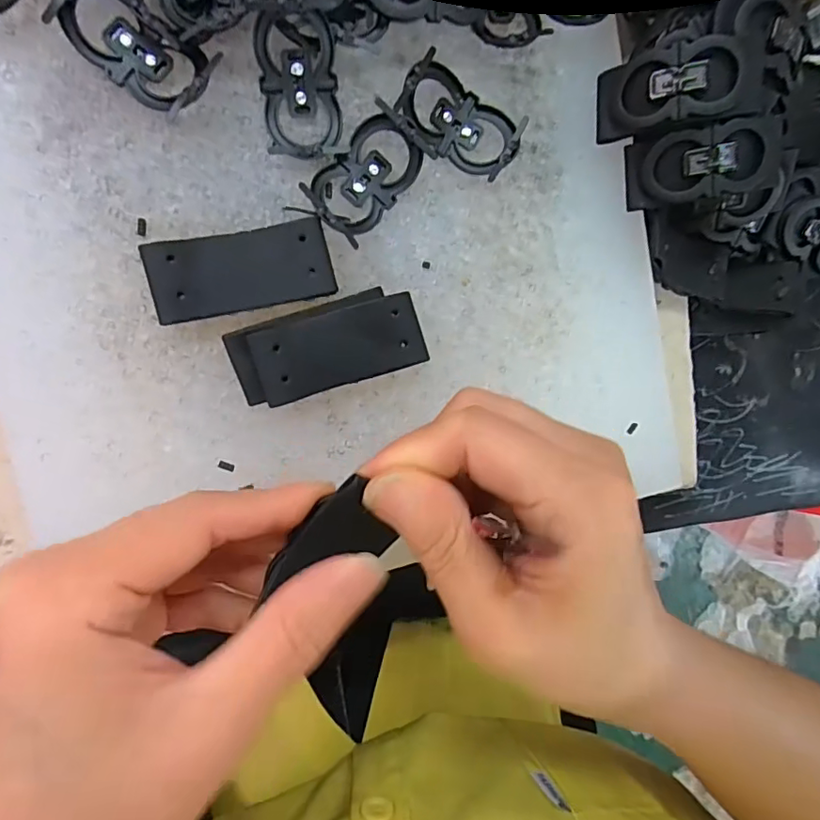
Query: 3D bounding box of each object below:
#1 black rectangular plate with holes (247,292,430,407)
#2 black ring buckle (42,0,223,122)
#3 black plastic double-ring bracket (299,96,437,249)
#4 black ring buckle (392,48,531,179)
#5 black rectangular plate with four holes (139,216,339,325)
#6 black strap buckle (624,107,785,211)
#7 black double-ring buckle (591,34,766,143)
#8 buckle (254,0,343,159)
[{"bbox_3d":[-0.024,-0.022,0.193,0.059,0.004,0.026,-18,104,-12],"label":"black rectangular plate with holes"},{"bbox_3d":[-0.090,-0.120,0.176,0.043,0.012,0.027,37,85,-15],"label":"black ring buckle"},{"bbox_3d":[-0.016,-0.086,0.197,0.027,0.013,0.048,42,84,-15],"label":"black plastic double-ring bracket"},{"bbox_3d":[0.019,-0.110,0.205,0.047,0.013,0.027,30,87,-15],"label":"black ring buckle"},{"bbox_3d":[-0.057,-0.048,0.187,0.059,0.012,0.026,-14,98,-13],"label":"black rectangular plate with four holes"},{"bbox_3d":[0.117,-0.098,0.215,0.056,0.017,0.027,-6,95,19],"label":"black strap buckle"},{"bbox_3d":[0.103,-0.123,0.207,0.059,0.016,0.027,1,94,23],"label":"black double-ring buckle"},{"bbox_3d":[-0.038,-0.114,0.189,0.026,0.011,0.046,-7,114,-12],"label":"buckle"}]

